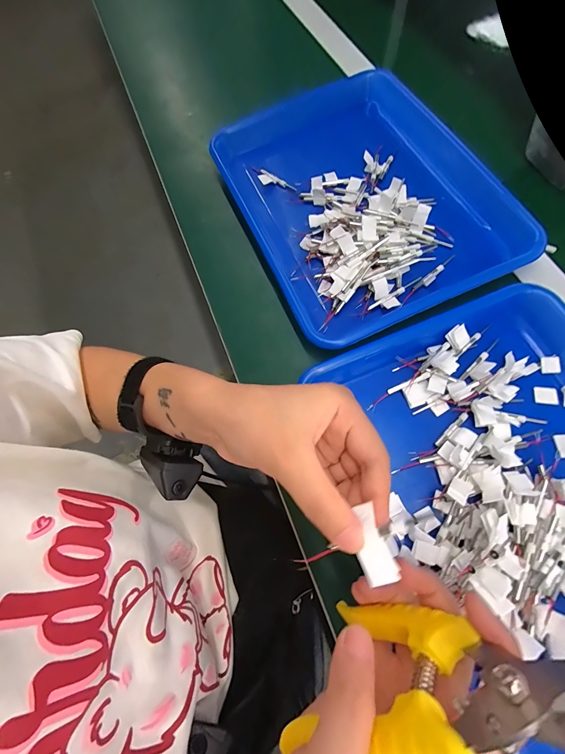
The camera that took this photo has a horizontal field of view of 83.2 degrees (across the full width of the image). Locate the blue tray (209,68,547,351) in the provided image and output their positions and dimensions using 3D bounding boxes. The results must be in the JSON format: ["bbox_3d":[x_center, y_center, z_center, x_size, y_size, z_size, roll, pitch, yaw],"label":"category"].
[{"bbox_3d":[0.097,-0.208,0.372,0.281,0.056,0.333,-23,70,-2],"label":"blue tray"}]

